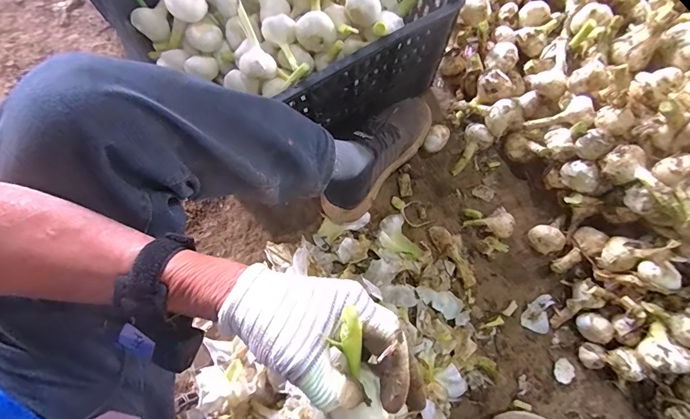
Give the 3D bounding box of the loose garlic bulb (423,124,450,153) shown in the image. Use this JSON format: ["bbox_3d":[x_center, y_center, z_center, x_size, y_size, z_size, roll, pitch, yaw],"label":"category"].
[{"bbox_3d":[0.166,-0.126,0.675,0.038,0.039,0.049,28,80,4],"label":"loose garlic bulb"}]

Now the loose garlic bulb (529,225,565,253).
[{"bbox_3d":[0.342,0.051,0.639,0.041,0.049,0.047,-16,80,-4],"label":"loose garlic bulb"}]

